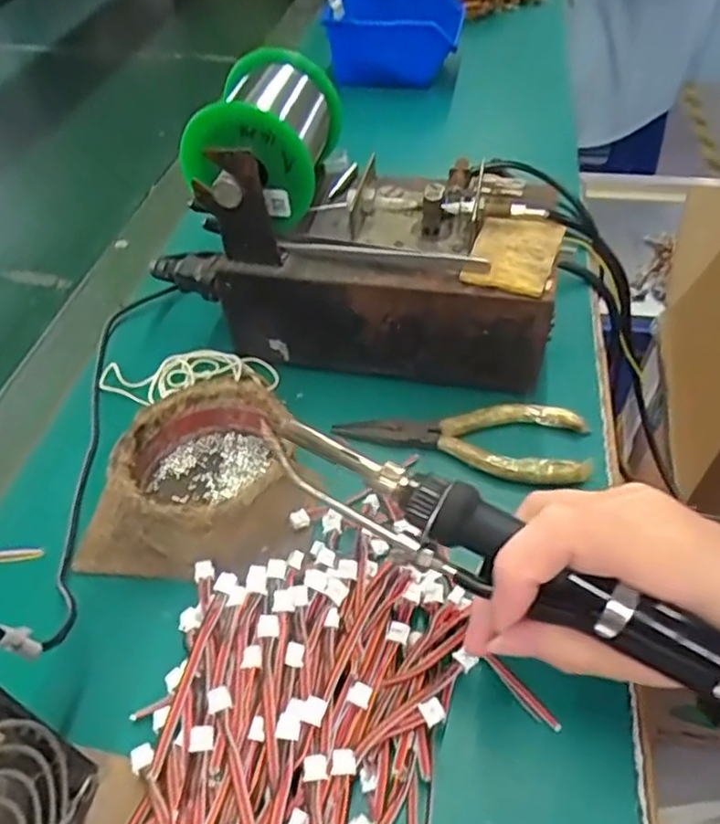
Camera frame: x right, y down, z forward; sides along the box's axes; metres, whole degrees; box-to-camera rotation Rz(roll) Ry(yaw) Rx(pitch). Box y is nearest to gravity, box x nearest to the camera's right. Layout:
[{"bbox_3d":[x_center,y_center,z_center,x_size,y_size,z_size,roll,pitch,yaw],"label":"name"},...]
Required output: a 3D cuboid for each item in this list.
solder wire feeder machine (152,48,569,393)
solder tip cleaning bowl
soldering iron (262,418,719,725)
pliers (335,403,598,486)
[{"bbox_3d":[0.000,-0.108,0.368,0.218,0.134,0.113,9,49,8],"label":"solder wire feeder machine"},{"bbox_3d":[-0.075,0.023,0.312,0.077,0.044,0.077,0,48,0],"label":"solder tip cleaning bowl"},{"bbox_3d":[0.055,0.051,0.215,0.202,0.019,0.025,25,53,17],"label":"soldering iron"},{"bbox_3d":[0.055,0.011,0.345,0.128,0.011,0.046,11,49,10],"label":"pliers"}]

